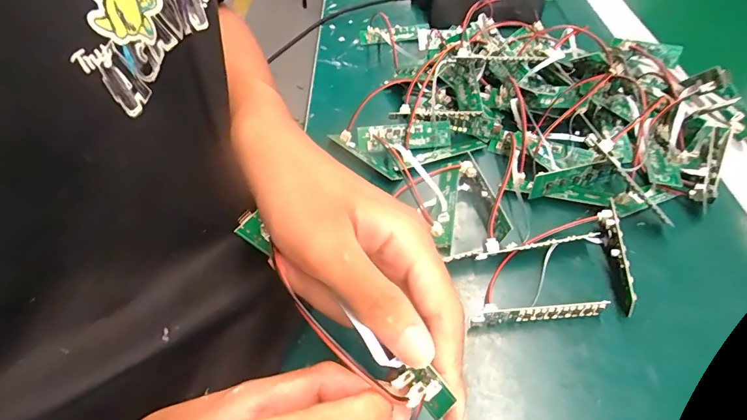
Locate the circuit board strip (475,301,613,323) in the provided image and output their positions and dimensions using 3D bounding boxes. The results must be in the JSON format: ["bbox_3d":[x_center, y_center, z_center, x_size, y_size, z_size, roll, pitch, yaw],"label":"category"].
[{"bbox_3d":[0.102,0.062,0.259,0.080,0.017,0.010,-5,50,1],"label":"circuit board strip"}]

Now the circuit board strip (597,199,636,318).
[{"bbox_3d":[0.163,0.029,0.277,0.011,0.016,0.080,1,51,6],"label":"circuit board strip"}]

